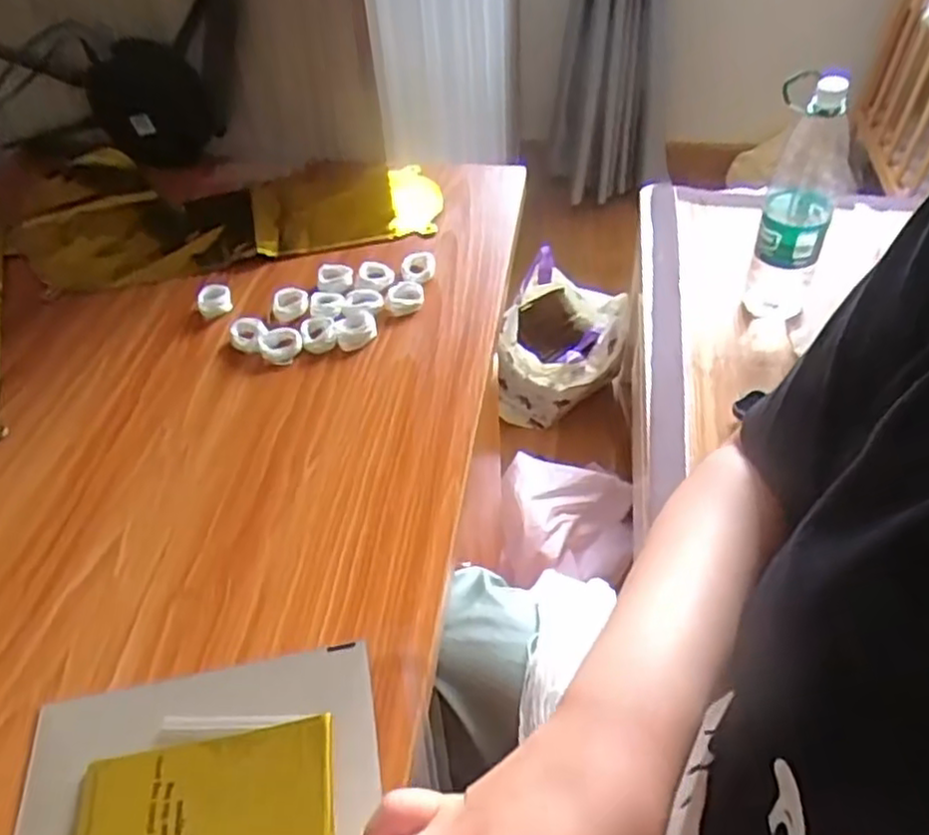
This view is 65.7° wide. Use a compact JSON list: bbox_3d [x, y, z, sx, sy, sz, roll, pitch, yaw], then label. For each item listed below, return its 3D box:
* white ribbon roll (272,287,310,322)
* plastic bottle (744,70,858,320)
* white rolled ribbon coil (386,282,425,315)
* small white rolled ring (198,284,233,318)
[{"bbox_3d":[-0.134,-0.088,0.556,0.028,0.021,0.019,-18,49,-13],"label":"white ribbon roll"},{"bbox_3d":[0.437,-0.277,0.935,0.088,0.329,0.092,28,55,27],"label":"plastic bottle"},{"bbox_3d":[-0.046,-0.092,0.554,0.029,0.010,0.027,-2,47,2],"label":"white rolled ribbon coil"},{"bbox_3d":[-0.195,-0.092,0.561,0.025,0.013,0.026,-18,49,-13],"label":"small white rolled ring"}]

